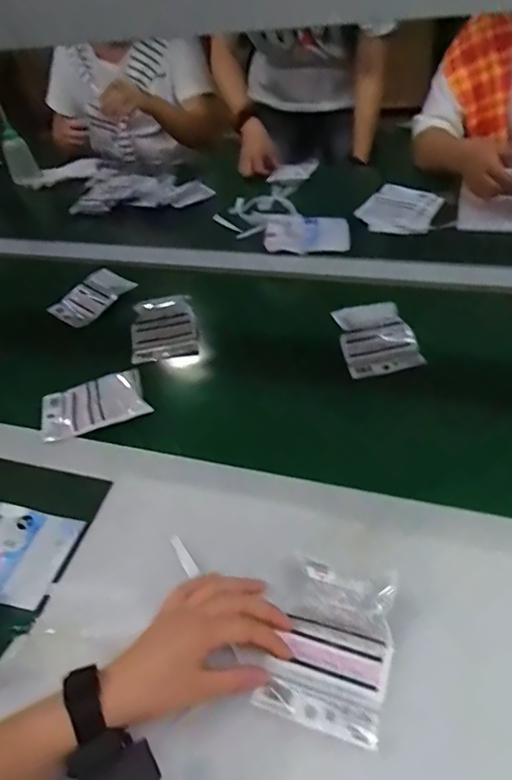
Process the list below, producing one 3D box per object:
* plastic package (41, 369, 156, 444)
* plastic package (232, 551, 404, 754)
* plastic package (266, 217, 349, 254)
[{"bbox_3d":[-0.213,0.017,0.692,0.131,0.021,0.096,-16,44,-9],"label":"plastic package"},{"bbox_3d":[0.053,0.199,0.425,0.108,0.047,0.116,11,47,18],"label":"plastic package"},{"bbox_3d":[0.089,-0.281,0.940,0.147,0.022,0.091,-3,58,-3],"label":"plastic package"}]

